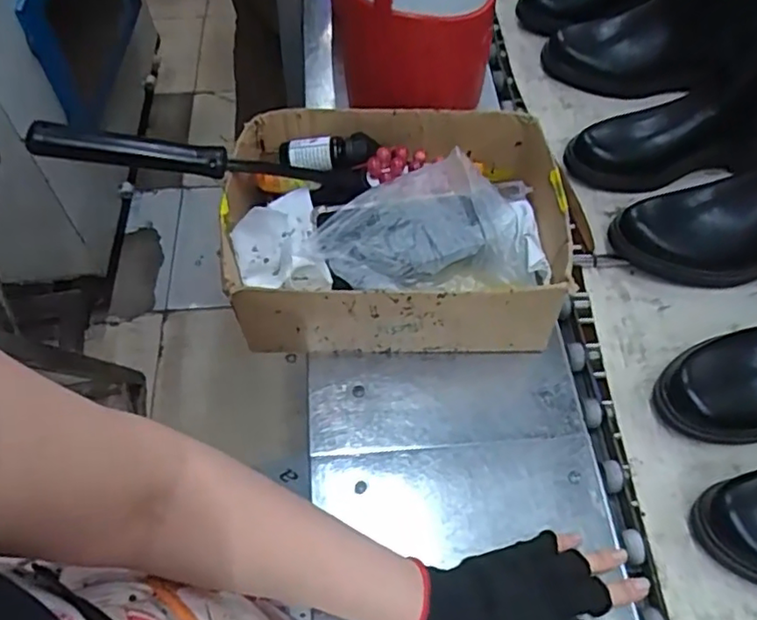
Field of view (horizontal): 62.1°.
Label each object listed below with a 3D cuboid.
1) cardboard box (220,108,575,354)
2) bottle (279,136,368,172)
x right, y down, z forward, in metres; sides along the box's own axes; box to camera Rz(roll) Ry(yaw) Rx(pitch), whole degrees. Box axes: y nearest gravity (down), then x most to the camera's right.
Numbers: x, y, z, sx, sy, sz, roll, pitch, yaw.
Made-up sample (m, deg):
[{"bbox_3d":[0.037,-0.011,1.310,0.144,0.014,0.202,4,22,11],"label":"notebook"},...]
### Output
[{"bbox_3d":[0.013,-0.070,0.568,0.279,0.116,0.208,0,57,0],"label":"cardboard box"},{"bbox_3d":[-0.051,-0.142,0.578,0.079,0.023,0.027,-5,57,-4],"label":"bottle"}]

